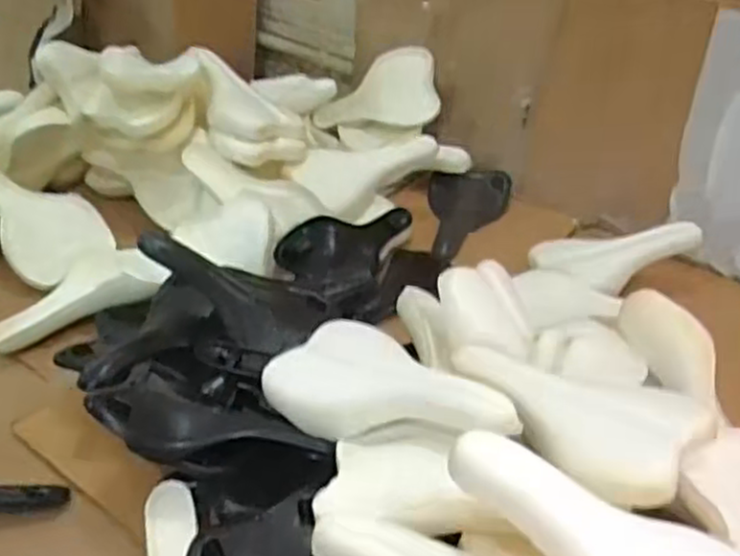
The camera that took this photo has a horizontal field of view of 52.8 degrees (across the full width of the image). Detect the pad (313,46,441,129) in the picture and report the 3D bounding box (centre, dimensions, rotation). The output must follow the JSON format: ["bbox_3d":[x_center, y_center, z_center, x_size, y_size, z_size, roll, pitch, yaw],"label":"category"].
[{"bbox_3d":[0.012,-0.343,1.358,0.237,0.138,0.038,3,-4,25],"label":"pad"}]

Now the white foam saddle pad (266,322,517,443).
[{"bbox_3d":[0.022,0.087,0.691,0.231,0.063,0.138,15,37,14],"label":"white foam saddle pad"}]

